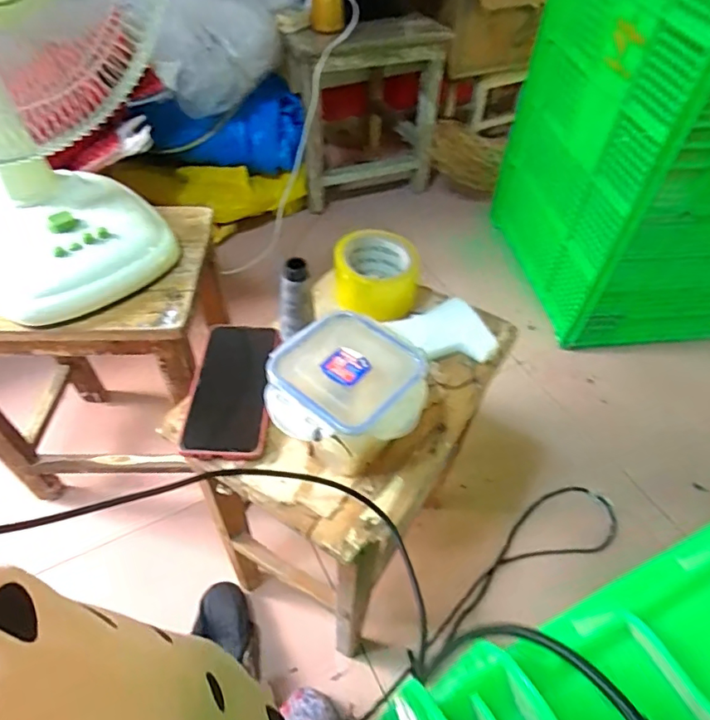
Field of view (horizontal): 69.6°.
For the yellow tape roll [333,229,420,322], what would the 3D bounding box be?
[{"bbox_3d":[0.024,-0.095,0.596,0.094,0.055,0.104,-4,49,-6],"label":"yellow tape roll"}]

